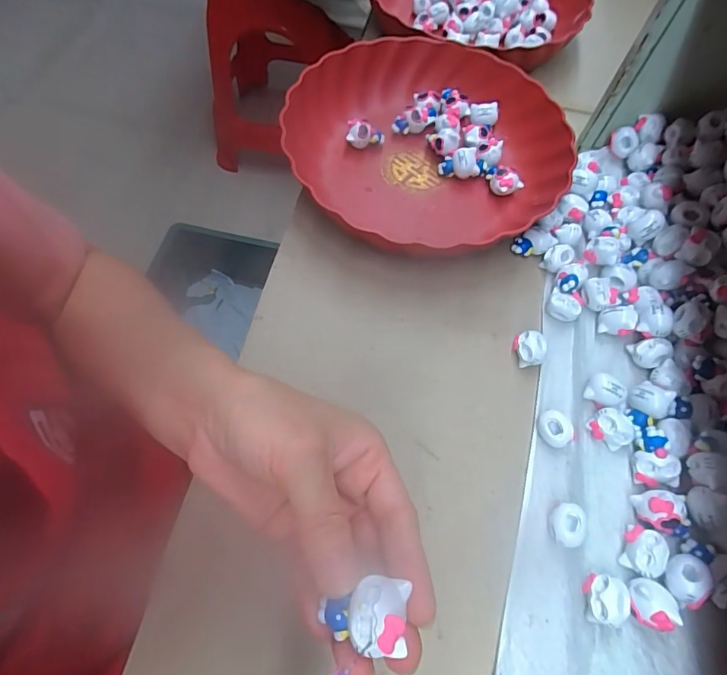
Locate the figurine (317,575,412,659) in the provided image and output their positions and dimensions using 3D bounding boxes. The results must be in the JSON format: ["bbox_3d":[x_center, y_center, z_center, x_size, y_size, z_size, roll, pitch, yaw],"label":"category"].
[{"bbox_3d":[-0.001,0.102,0.173,0.032,0.013,0.022,4,64,6],"label":"figurine"}]

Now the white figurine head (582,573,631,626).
[{"bbox_3d":[0.136,0.147,0.262,0.019,0.019,0.024,0,62,-4],"label":"white figurine head"}]

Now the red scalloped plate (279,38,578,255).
[{"bbox_3d":[0.055,-0.175,0.410,0.242,0.057,0.227,2,62,-3],"label":"red scalloped plate"}]

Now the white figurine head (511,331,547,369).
[{"bbox_3d":[0.124,0.009,0.345,0.022,0.017,0.022,7,62,0],"label":"white figurine head"}]

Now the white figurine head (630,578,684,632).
[{"bbox_3d":[0.160,0.148,0.259,0.022,0.017,0.024,2,62,-3],"label":"white figurine head"}]

